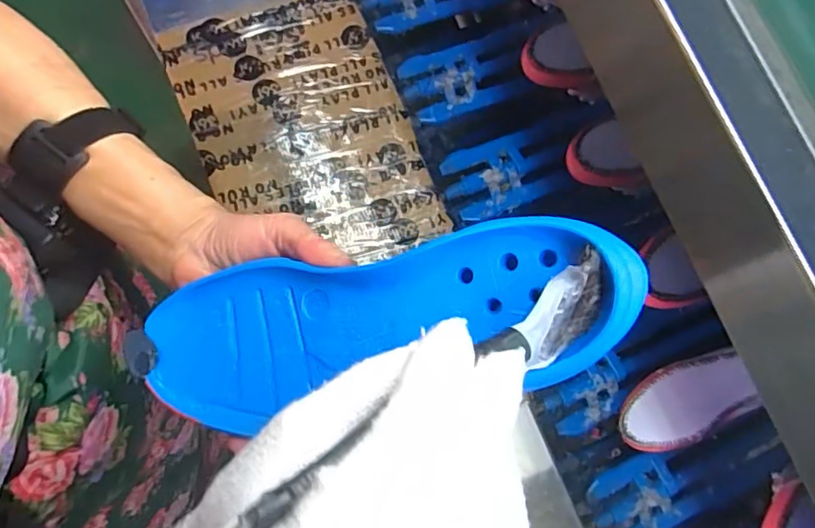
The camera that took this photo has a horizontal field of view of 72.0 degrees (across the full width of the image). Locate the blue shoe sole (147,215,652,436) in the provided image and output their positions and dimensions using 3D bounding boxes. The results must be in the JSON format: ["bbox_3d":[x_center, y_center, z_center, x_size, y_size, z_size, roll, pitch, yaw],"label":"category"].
[{"bbox_3d":[-0.019,0.029,0.270,0.241,0.027,0.074,-13,73,19],"label":"blue shoe sole"}]

